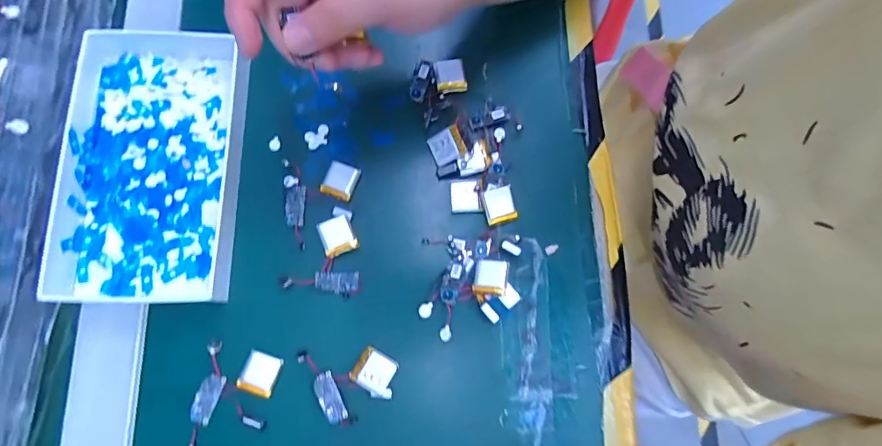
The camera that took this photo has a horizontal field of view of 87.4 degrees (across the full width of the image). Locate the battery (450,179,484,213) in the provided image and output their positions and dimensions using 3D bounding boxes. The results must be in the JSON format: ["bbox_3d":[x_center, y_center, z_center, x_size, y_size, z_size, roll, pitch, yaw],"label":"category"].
[{"bbox_3d":[0.017,-0.018,0.307,0.020,0.008,0.021,-1,78,-2],"label":"battery"}]

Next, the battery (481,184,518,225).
[{"bbox_3d":[0.038,-0.012,0.304,0.020,0.007,0.022,-17,79,-5],"label":"battery"}]

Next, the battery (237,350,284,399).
[{"bbox_3d":[-0.110,0.091,0.280,0.022,0.005,0.023,17,78,2],"label":"battery"}]

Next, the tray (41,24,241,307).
[{"bbox_3d":[-0.189,-0.041,0.297,0.106,0.024,0.179,2,78,-1],"label":"tray"}]

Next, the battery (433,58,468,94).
[{"bbox_3d":[0.007,-0.105,0.325,0.022,0.004,0.025,-10,78,-4],"label":"battery"}]

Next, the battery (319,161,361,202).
[{"bbox_3d":[-0.067,-0.028,0.309,0.021,0.004,0.023,20,78,3],"label":"battery"}]

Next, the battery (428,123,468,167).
[{"bbox_3d":[0.004,-0.052,0.310,0.023,0.004,0.021,-26,86,22],"label":"battery"}]

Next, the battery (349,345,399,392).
[{"bbox_3d":[-0.041,0.090,0.282,0.024,0.004,0.022,30,79,5],"label":"battery"}]

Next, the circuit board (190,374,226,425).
[{"bbox_3d":[-0.142,0.106,0.279,0.014,0.004,0.028,19,78,2],"label":"circuit board"}]

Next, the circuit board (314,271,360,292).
[{"bbox_3d":[-0.066,0.037,0.294,0.028,0.004,0.013,1,78,-1],"label":"circuit board"}]

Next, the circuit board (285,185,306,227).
[{"bbox_3d":[-0.097,-0.012,0.306,0.013,0.004,0.028,-4,78,-3],"label":"circuit board"}]

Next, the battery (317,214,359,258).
[{"bbox_3d":[-0.067,0.008,0.299,0.021,0.006,0.024,-22,79,-6],"label":"battery"}]

